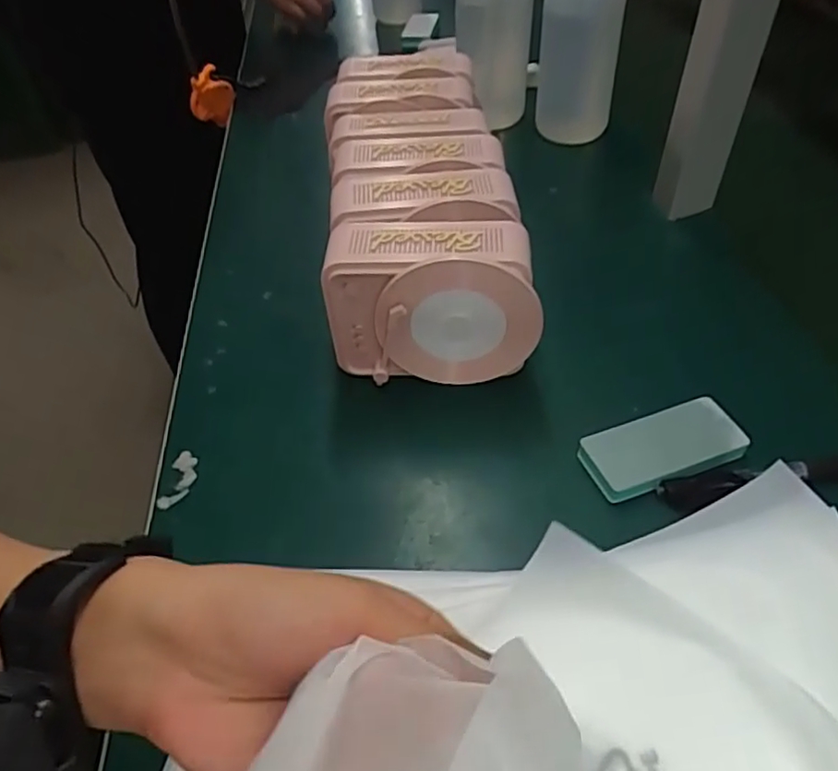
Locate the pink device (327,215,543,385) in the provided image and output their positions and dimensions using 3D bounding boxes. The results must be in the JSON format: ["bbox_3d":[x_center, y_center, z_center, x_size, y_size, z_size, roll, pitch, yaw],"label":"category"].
[{"bbox_3d":[0.009,-0.046,0.430,0.133,0.114,0.058,0,46,4],"label":"pink device"}]

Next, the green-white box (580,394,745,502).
[{"bbox_3d":[0.145,0.037,0.387,0.091,0.017,0.043,-15,47,-11],"label":"green-white box"}]

